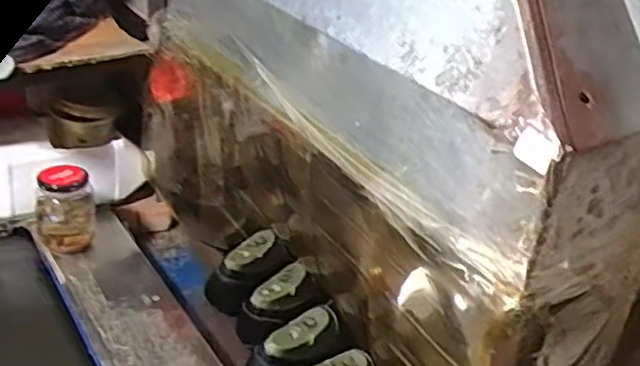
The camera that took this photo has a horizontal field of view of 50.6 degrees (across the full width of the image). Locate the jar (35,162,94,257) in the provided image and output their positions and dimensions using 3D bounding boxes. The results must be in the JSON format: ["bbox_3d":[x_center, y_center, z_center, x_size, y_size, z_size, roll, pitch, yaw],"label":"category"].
[{"bbox_3d":[-0.380,0.037,1.014,0.079,0.126,0.073,4,31,-3],"label":"jar"}]

